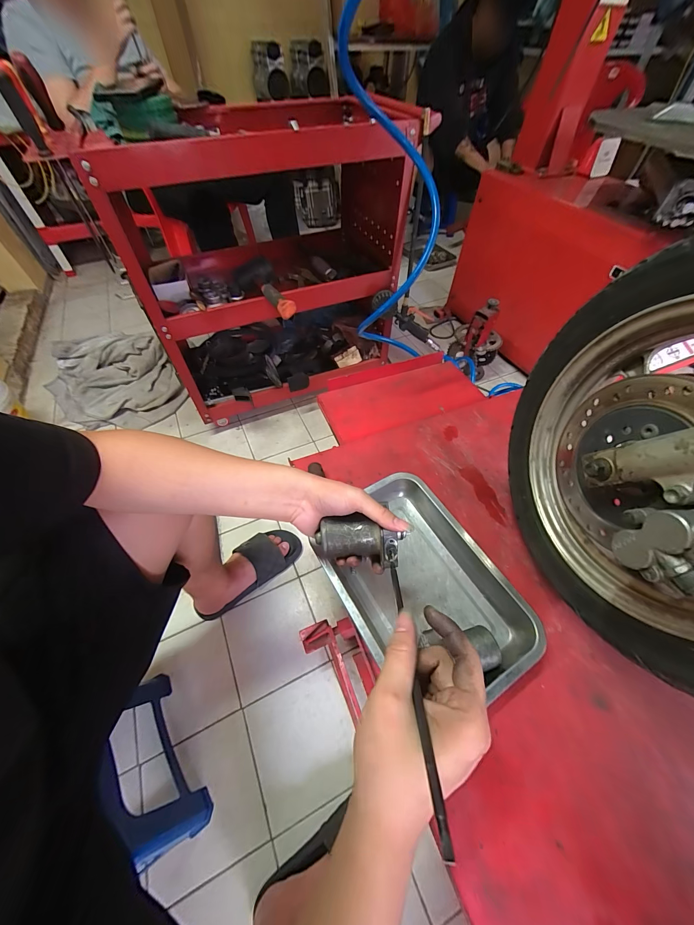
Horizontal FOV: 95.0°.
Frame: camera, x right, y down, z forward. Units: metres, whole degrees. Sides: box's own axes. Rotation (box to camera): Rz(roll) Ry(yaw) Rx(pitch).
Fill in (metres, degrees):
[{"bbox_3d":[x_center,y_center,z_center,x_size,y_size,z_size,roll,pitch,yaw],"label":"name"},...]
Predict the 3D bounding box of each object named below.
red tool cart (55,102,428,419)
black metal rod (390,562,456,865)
[{"bbox_3d":[-0.213,-0.565,0.976,0.699,0.666,0.609,-10,54,-9],"label":"red tool cart"},{"bbox_3d":[0.051,0.153,0.257,0.006,0.010,0.225,2,19,0],"label":"black metal rod"}]

